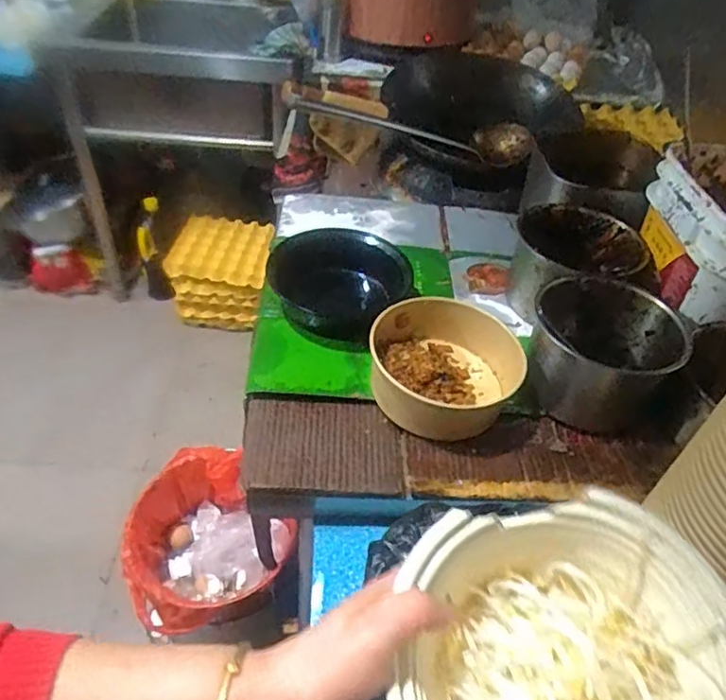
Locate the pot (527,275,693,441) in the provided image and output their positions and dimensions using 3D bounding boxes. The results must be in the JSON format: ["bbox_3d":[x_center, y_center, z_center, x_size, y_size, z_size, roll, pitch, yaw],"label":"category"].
[{"bbox_3d":[0.256,0.004,0.655,0.139,0.105,0.139,3,44,-3],"label":"pot"}]

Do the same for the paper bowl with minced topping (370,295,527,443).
[{"bbox_3d":[0.091,0.009,0.660,0.158,0.061,0.173,3,44,-3],"label":"paper bowl with minced topping"}]

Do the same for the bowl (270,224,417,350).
[{"bbox_3d":[-0.027,-0.078,0.737,0.165,0.060,0.166,3,44,-3],"label":"bowl"}]

